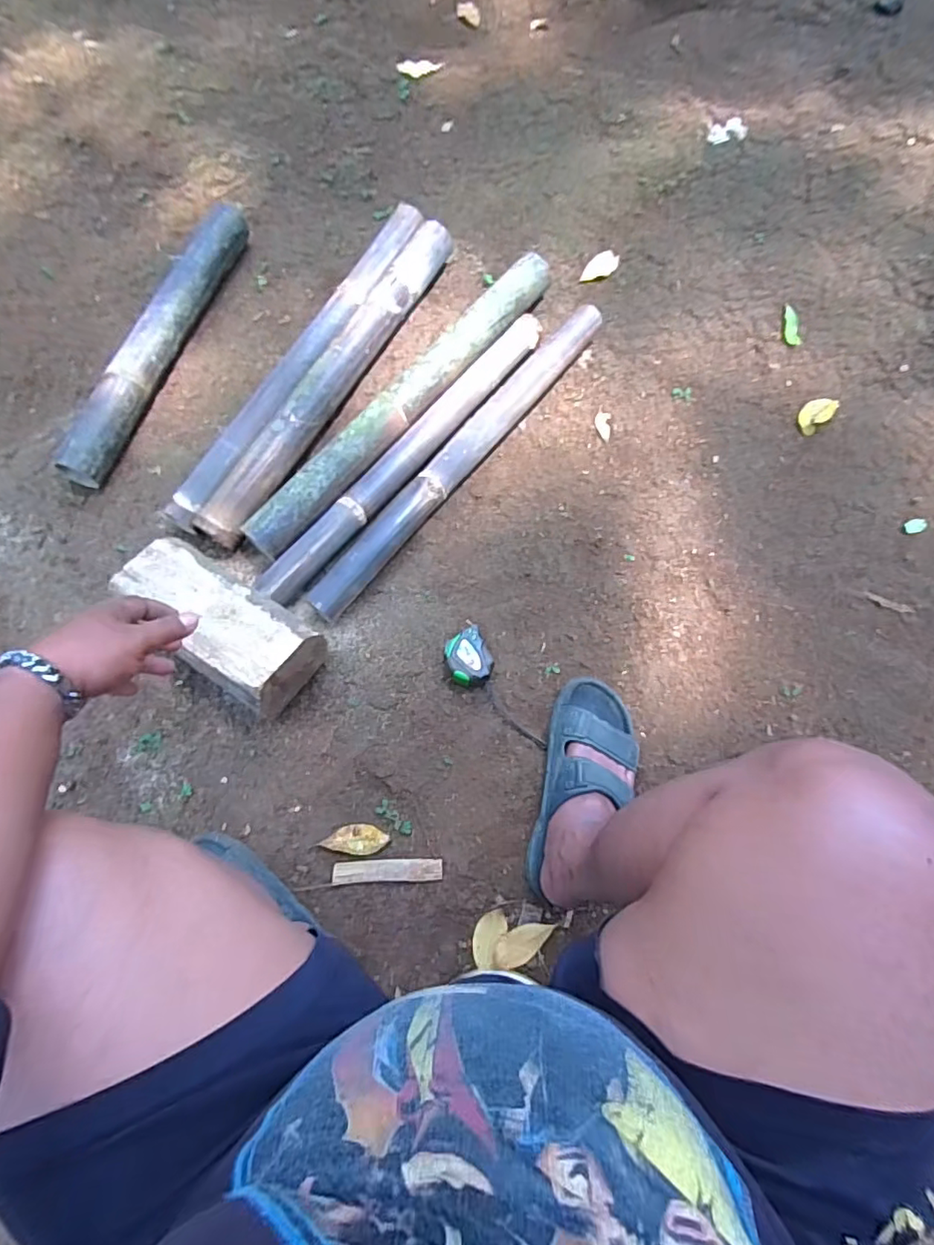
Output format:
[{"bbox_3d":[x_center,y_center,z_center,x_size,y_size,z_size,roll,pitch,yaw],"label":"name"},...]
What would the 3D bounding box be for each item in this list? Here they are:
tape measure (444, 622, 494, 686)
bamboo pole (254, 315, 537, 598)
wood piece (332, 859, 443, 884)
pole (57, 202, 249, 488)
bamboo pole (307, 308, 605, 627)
[{"bbox_3d":[0.001,0.052,0.815,0.068,0.044,0.079,-28,74,-8],"label":"tape measure"},{"bbox_3d":[-0.085,-0.275,0.917,0.070,0.049,0.657,38,76,12],"label":"bamboo pole"},{"bbox_3d":[-0.106,0.332,0.741,0.145,0.006,0.028,-2,73,0],"label":"wood piece"},{"bbox_3d":[-0.542,-0.509,0.989,0.071,0.076,0.596,19,73,6],"label":"pole"},{"bbox_3d":[-0.002,-0.276,0.913,0.061,0.054,0.702,38,76,12],"label":"bamboo pole"}]

